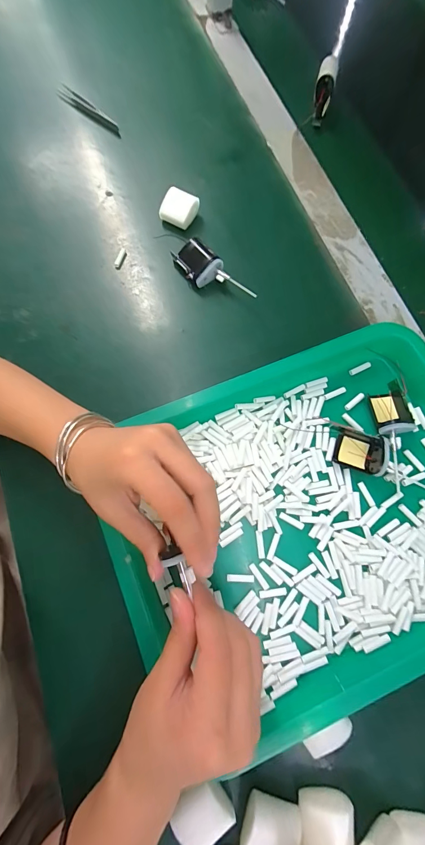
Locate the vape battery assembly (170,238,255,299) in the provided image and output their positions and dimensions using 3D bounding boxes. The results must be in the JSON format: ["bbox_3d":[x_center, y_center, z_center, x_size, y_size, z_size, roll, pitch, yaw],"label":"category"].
[{"bbox_3d":[-0.002,-0.158,0.347,0.093,0.026,0.033,43,77,11],"label":"vape battery assembly"}]

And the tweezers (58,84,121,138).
[{"bbox_3d":[-0.162,-0.406,0.424,0.112,0.015,0.019,42,77,11],"label":"tweezers"}]

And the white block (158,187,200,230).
[{"bbox_3d":[-0.039,-0.243,0.370,0.034,0.028,0.032,30,75,8],"label":"white block"}]

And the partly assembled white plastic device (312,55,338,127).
[{"bbox_3d":[0.149,-0.444,0.439,0.024,0.028,0.075,10,109,2],"label":"partly assembled white plastic device"}]

